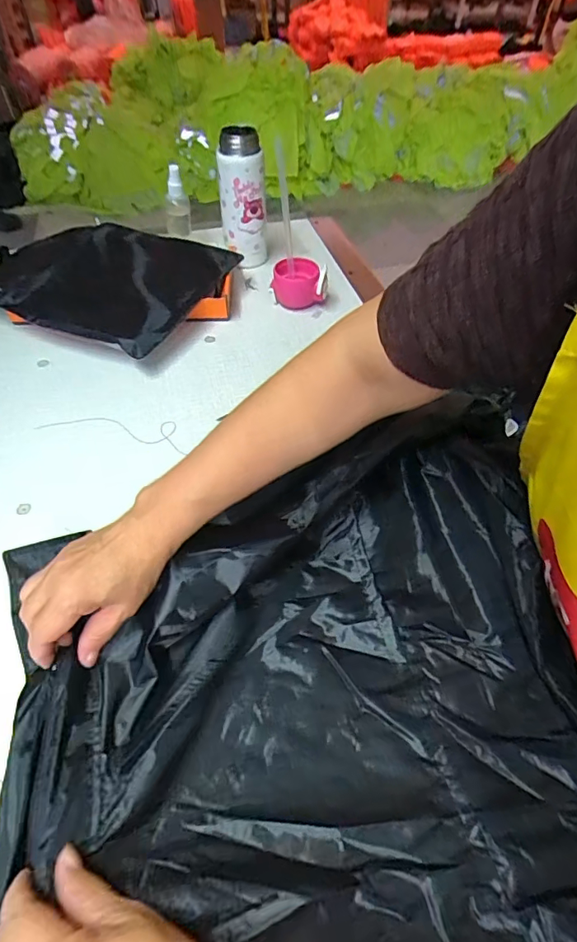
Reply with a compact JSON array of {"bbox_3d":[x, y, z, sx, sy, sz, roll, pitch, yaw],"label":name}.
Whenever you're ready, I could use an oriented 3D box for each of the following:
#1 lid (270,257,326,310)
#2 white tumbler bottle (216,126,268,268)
[{"bbox_3d":[0.016,-0.282,0.721,0.083,0.055,0.064,3,48,1],"label":"lid"},{"bbox_3d":[-0.071,-0.424,0.752,0.069,0.183,0.062,-5,48,-5],"label":"white tumbler bottle"}]

